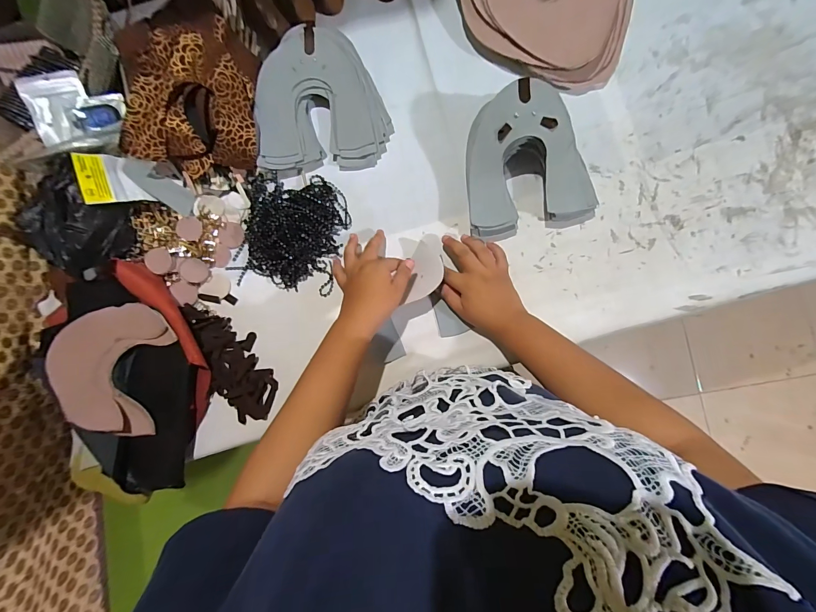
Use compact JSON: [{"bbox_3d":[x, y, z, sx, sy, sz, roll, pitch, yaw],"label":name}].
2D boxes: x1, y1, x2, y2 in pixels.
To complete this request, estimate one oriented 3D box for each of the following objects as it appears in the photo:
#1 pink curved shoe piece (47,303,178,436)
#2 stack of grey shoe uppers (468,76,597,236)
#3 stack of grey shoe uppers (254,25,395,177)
[{"bbox_3d":[-0.403,0.072,0.467,0.185,0.042,0.160,18,86,4],"label":"pink curved shoe piece"},{"bbox_3d":[0.153,-0.185,0.446,0.156,0.086,0.149,-9,84,2],"label":"stack of grey shoe uppers"},{"bbox_3d":[-0.121,-0.292,0.493,0.178,0.032,0.188,-5,85,2],"label":"stack of grey shoe uppers"}]

